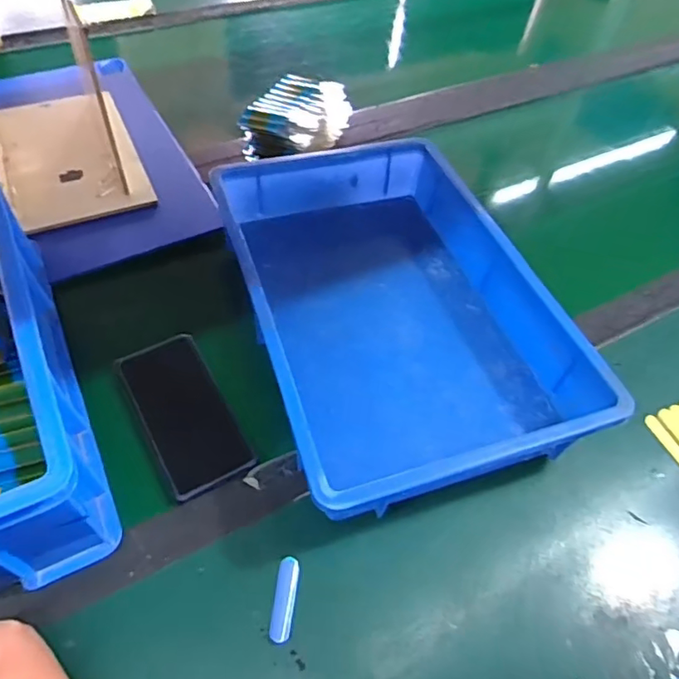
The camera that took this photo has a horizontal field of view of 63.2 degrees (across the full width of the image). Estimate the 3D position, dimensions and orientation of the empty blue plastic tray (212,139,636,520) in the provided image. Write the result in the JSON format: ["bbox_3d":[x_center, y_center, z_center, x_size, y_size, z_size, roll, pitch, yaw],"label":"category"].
[{"bbox_3d":[0.045,-0.054,0.585,0.288,0.078,0.454,-12,54,-14],"label":"empty blue plastic tray"}]

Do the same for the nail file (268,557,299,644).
[{"bbox_3d":[-0.043,0.205,0.437,0.017,0.004,0.062,7,52,1],"label":"nail file"}]

